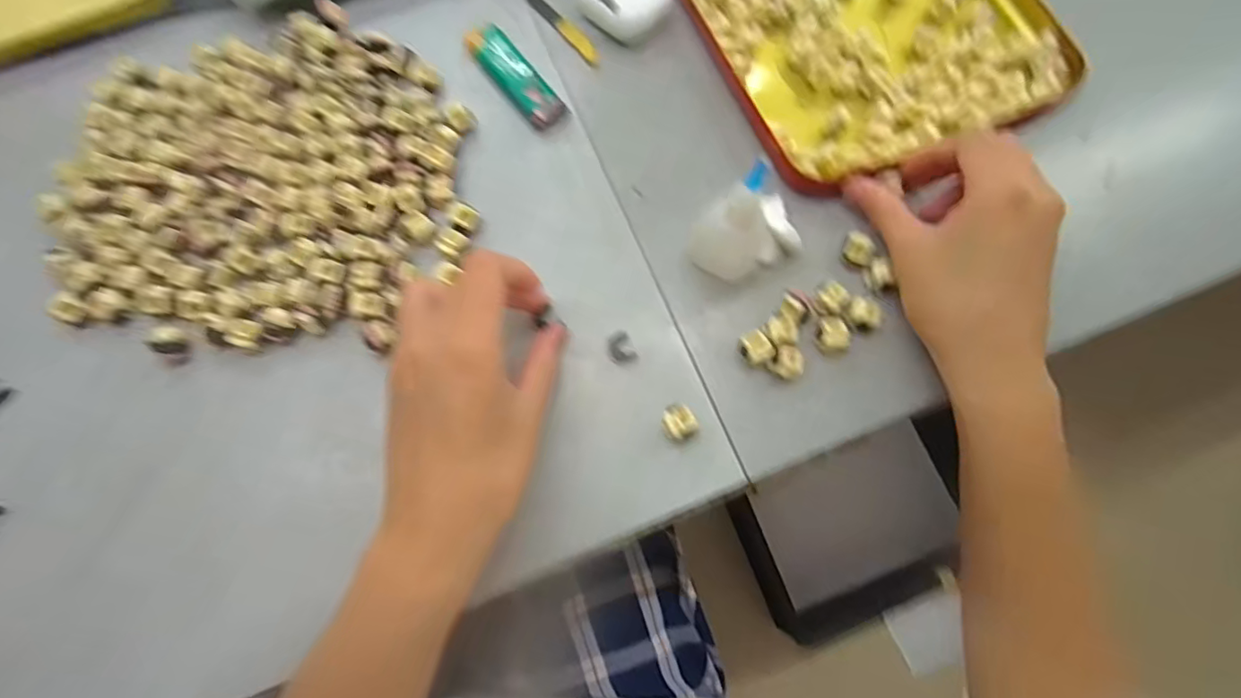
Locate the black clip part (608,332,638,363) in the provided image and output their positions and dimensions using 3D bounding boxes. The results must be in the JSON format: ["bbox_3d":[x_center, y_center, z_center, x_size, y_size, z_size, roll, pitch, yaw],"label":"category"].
[{"bbox_3d":[0.000,-0.001,0.298,0.013,0.004,0.017,-24,76,-7],"label":"black clip part"}]

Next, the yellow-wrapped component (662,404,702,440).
[{"bbox_3d":[0.029,0.037,0.283,0.016,0.013,0.018,-29,77,-8],"label":"yellow-wrapped component"}]

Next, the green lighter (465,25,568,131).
[{"bbox_3d":[-0.063,-0.164,0.340,0.025,0.008,0.077,-37,78,-10],"label":"green lighter"}]

